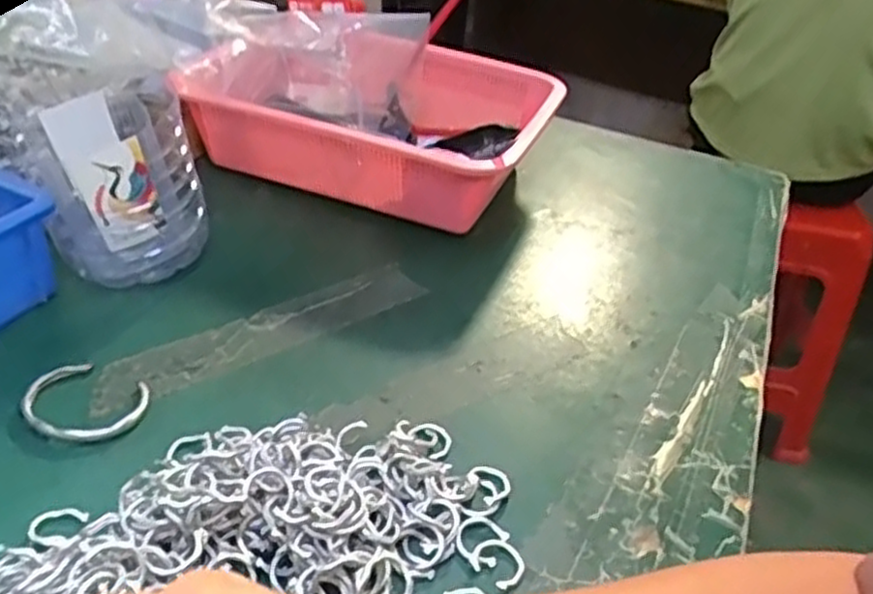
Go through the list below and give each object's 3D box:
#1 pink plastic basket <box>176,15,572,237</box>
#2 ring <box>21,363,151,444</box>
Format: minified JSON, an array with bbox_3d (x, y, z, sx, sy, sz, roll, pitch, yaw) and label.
[{"bbox_3d":[-0.046,-0.153,0.659,0.287,0.104,0.204,17,36,14],"label":"pink plastic basket"},{"bbox_3d":[-0.199,0.059,0.425,0.067,0.007,0.053,15,36,11],"label":"ring"}]

